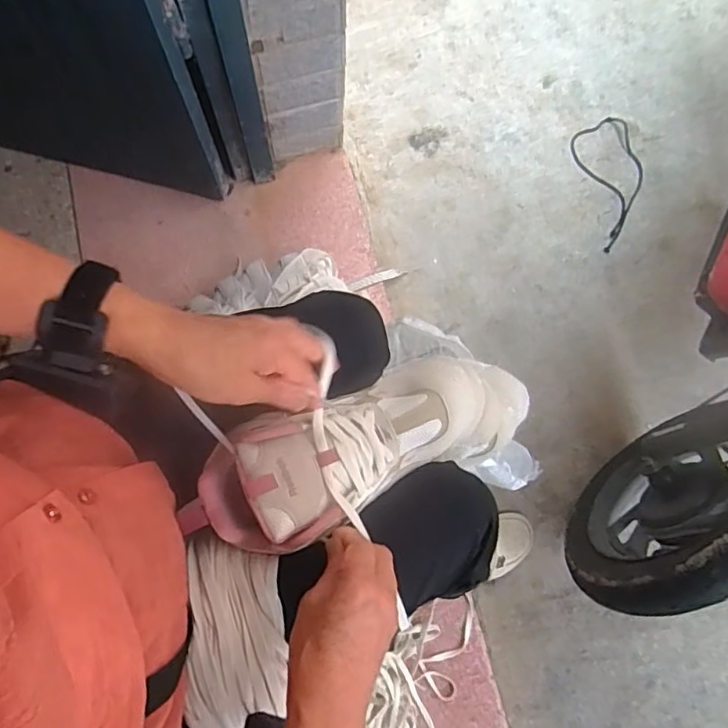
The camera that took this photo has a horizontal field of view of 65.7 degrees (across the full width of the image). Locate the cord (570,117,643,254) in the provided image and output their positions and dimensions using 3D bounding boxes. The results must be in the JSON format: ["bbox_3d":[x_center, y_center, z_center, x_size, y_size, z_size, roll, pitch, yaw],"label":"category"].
[{"bbox_3d":[0.499,-0.361,1.120,0.154,0.010,0.294,-6,73,-14],"label":"cord"}]

